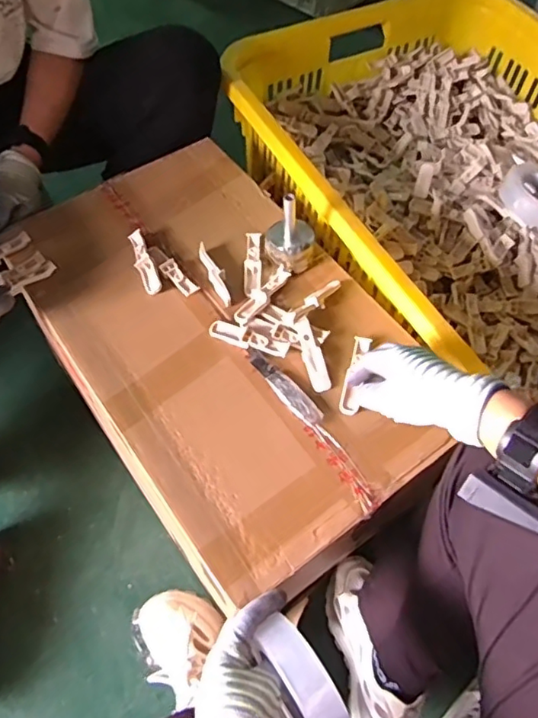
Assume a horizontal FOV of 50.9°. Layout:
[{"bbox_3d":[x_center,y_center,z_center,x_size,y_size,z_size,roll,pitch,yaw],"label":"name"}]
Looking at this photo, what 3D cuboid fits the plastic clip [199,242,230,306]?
[{"bbox_3d":[-0.068,-0.109,0.721,0.022,0.023,0.098,-17,61,-13],"label":"plastic clip"}]

